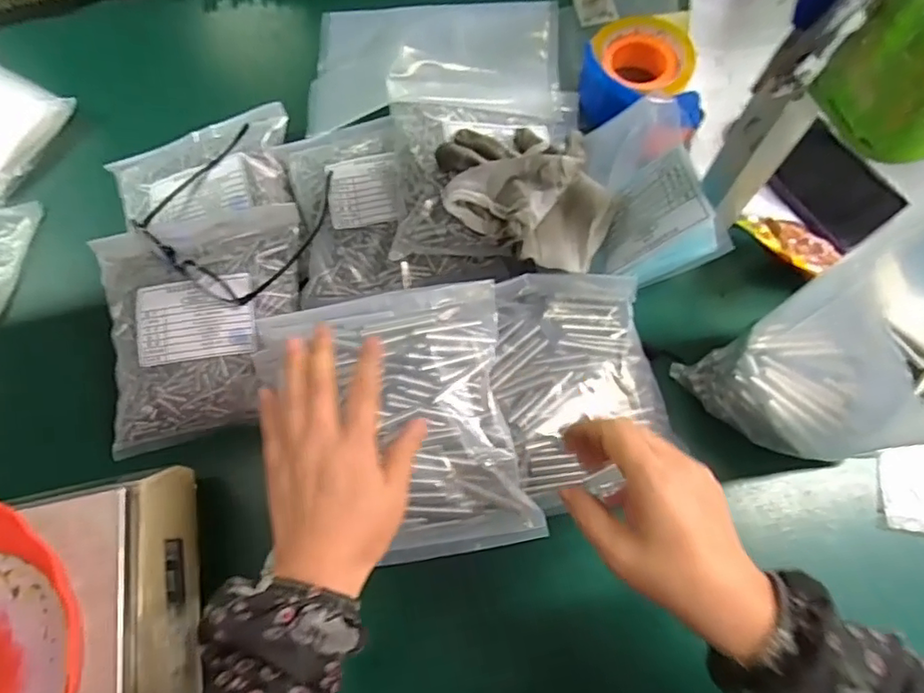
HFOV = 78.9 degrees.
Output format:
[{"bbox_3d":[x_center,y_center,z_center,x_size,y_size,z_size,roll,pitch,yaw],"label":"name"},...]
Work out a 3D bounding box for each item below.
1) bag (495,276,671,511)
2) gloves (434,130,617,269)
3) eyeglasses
[{"bbox_3d":[0.084,0.020,0.446,0.140,0.036,0.181,-12,71,-3],"label":"bag"},{"bbox_3d":[0.054,-0.137,0.478,0.158,0.041,0.119,20,72,8],"label":"gloves"},{"bbox_3d":[-0.211,-0.127,0.522,0.165,0.053,0.153,33,75,12],"label":"eyeglasses"}]

